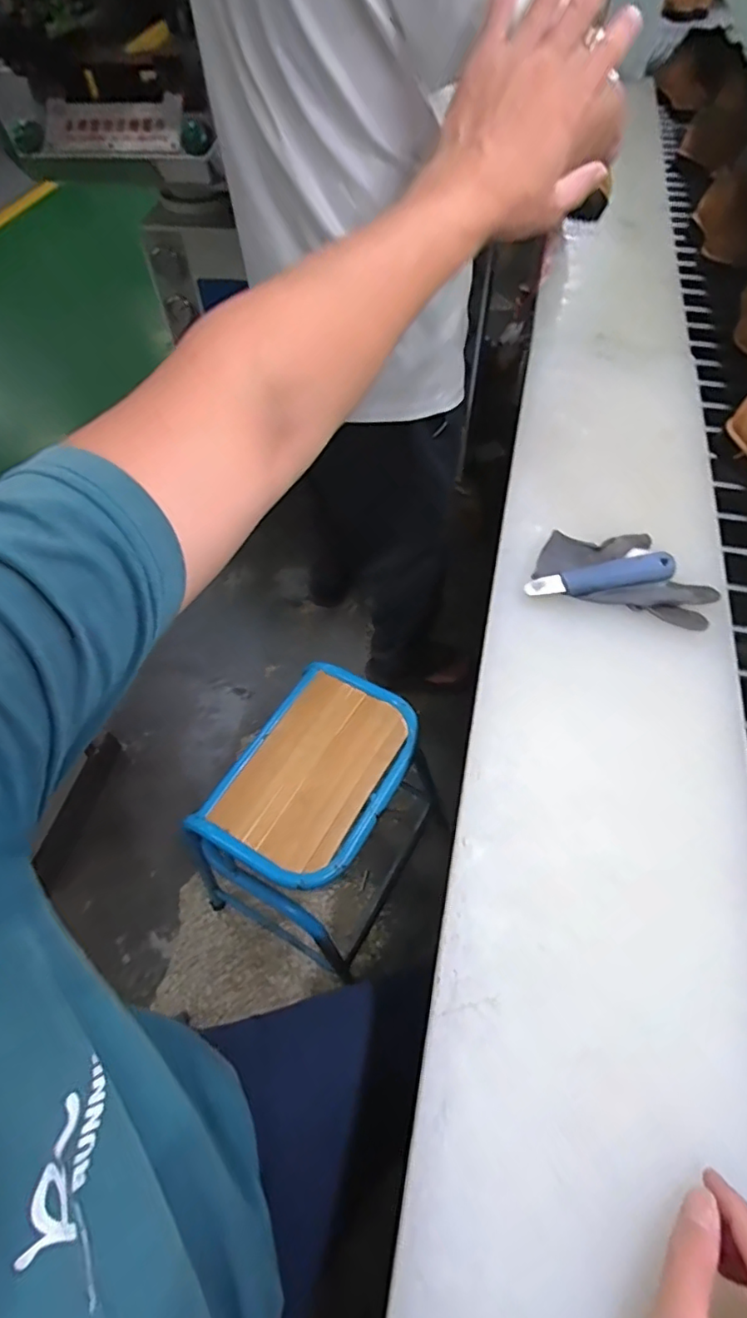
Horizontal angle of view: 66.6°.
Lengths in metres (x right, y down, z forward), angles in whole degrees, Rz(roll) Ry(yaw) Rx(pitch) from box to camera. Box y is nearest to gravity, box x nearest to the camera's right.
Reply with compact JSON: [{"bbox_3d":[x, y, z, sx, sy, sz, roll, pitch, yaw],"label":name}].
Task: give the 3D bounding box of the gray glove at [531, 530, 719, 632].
[{"bbox_3d":[0.277,-0.099,0.624,0.182,0.022,0.114,16,59,13],"label":"gray glove"}]

